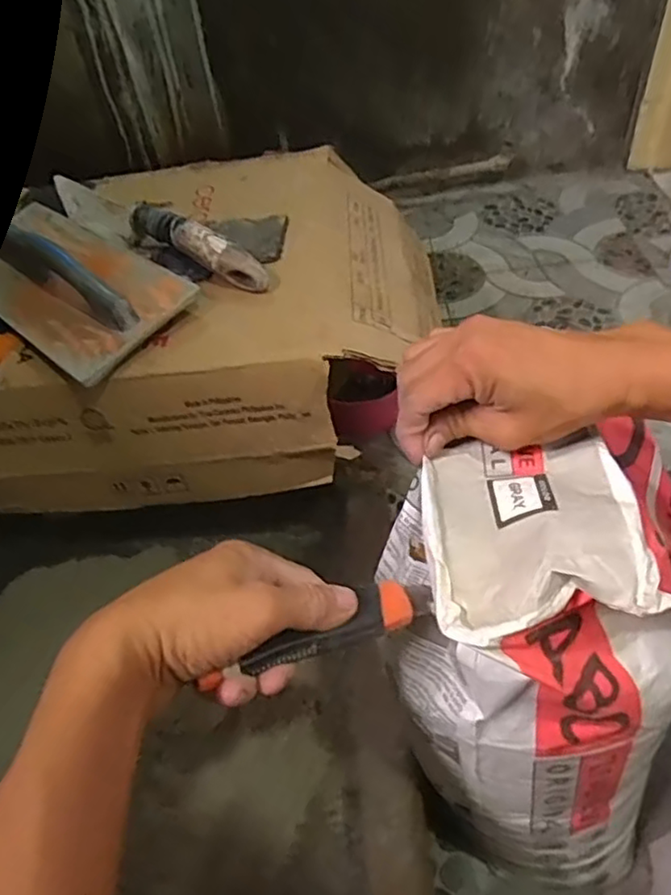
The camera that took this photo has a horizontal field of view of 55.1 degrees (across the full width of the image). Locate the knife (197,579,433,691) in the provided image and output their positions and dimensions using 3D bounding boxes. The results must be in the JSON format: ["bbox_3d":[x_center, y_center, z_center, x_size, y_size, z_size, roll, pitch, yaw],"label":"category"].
[{"bbox_3d":[0.006,0.097,0.358,0.119,0.016,0.028,-14,45,-28],"label":"knife"}]

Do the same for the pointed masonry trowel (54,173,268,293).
[{"bbox_3d":[-0.204,-0.242,0.723,0.330,0.053,0.068,30,57,30],"label":"pointed masonry trowel"}]

